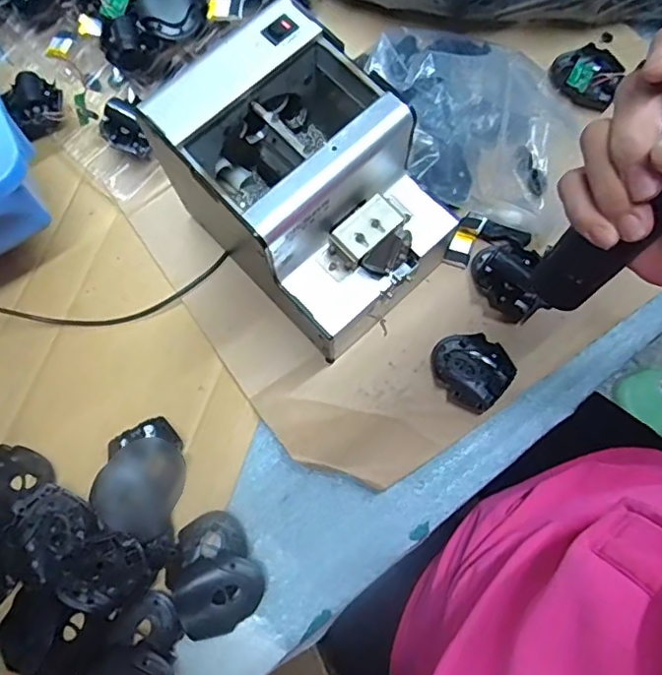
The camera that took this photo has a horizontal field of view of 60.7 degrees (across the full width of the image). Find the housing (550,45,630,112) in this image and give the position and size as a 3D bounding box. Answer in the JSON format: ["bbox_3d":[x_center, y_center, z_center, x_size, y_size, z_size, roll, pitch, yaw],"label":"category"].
[{"bbox_3d":[0.226,-0.232,0.495,0.059,0.014,0.055,-43,77,-10],"label":"housing"}]

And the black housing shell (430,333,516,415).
[{"bbox_3d":[0.107,0.025,0.436,0.059,0.016,0.051,38,78,11],"label":"black housing shell"}]

